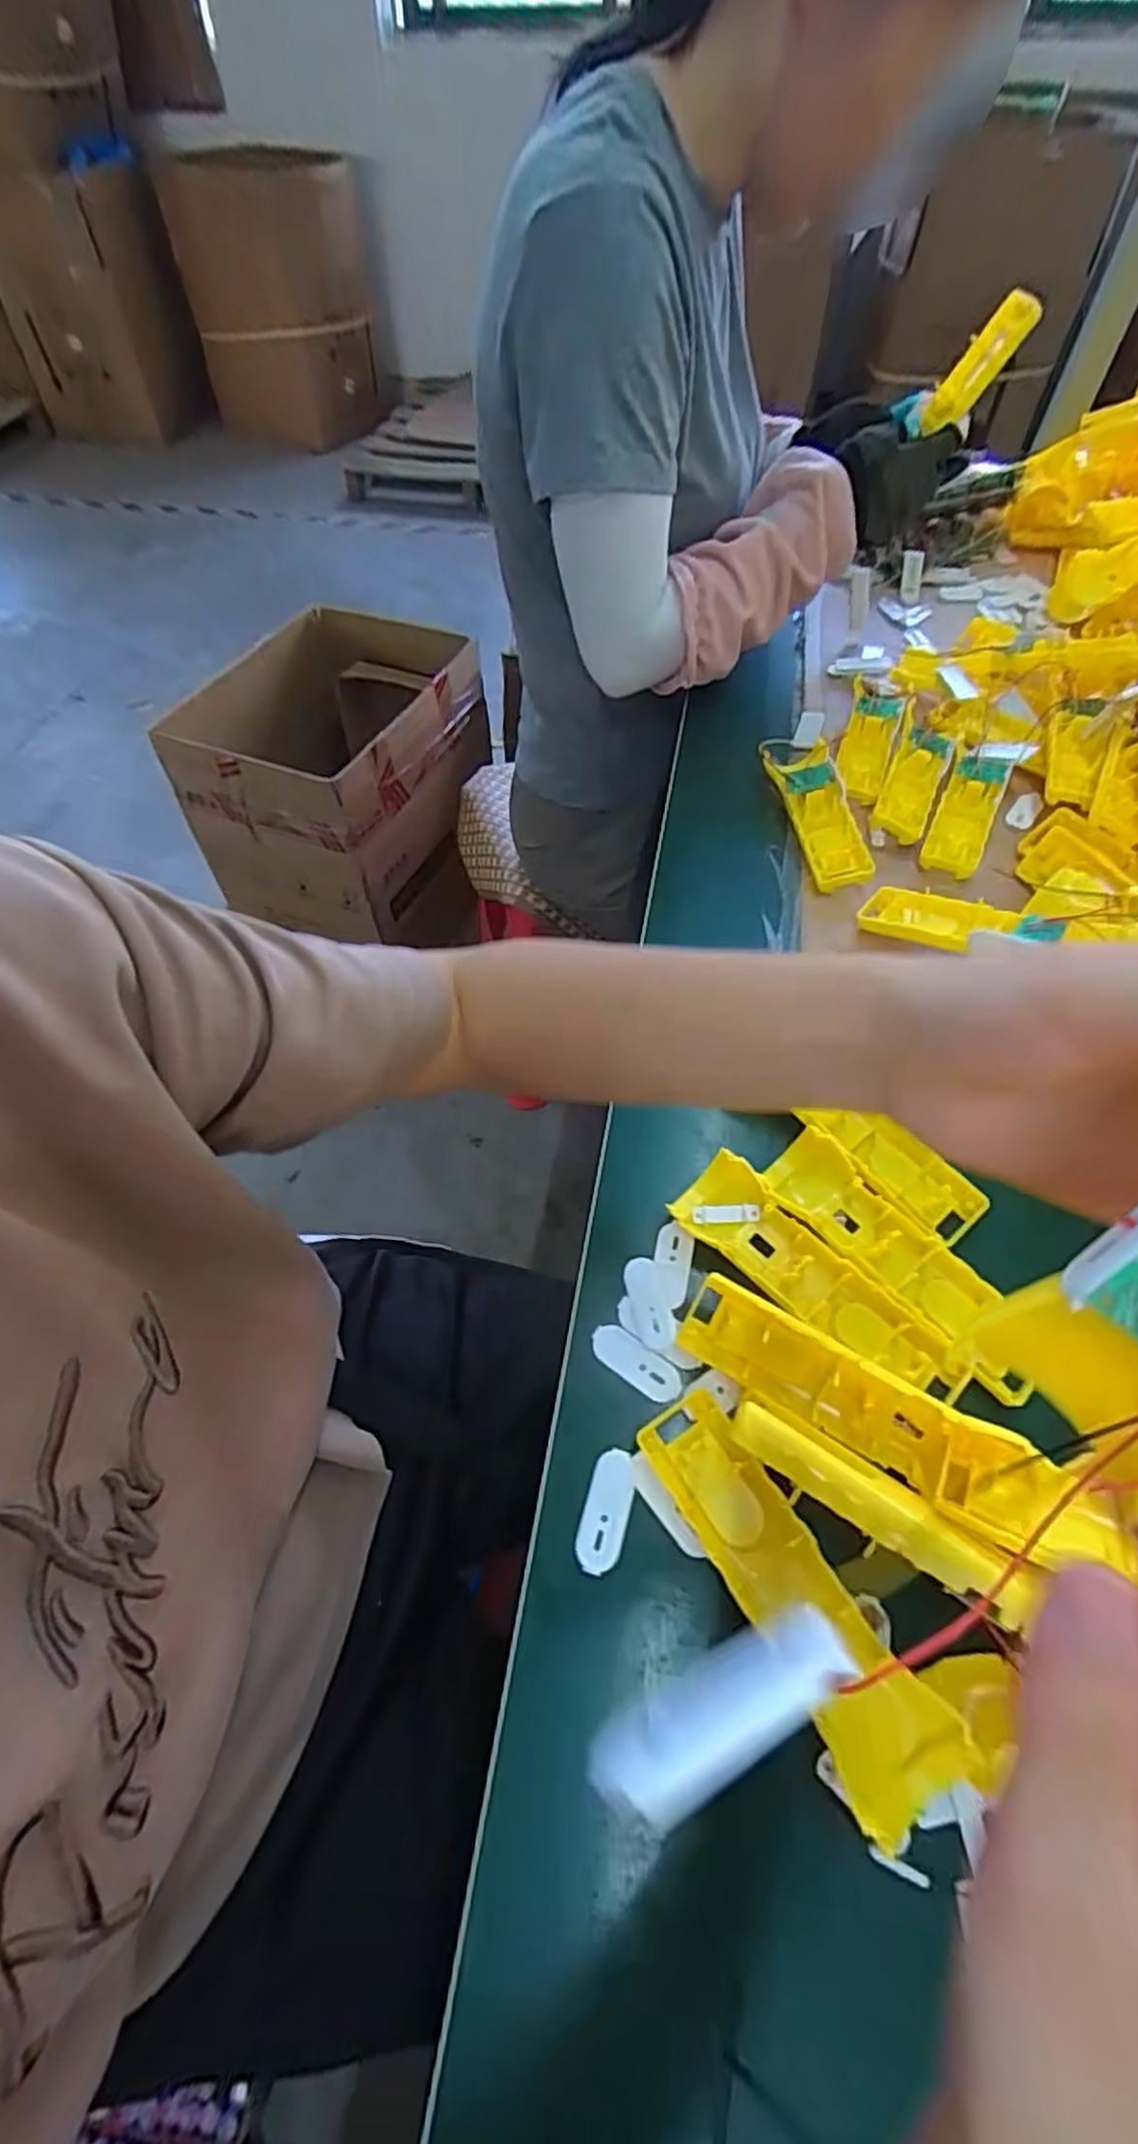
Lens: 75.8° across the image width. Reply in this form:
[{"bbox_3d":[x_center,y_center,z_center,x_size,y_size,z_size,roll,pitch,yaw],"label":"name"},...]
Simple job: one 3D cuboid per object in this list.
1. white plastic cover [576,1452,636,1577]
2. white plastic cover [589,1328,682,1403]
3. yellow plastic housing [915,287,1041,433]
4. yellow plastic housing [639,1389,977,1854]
[{"bbox_3d":[0.018,0.204,0.340,0.021,0.004,0.050,15,58,10],"label":"white plastic cover"},{"bbox_3d":[0.035,0.151,0.380,0.051,0.004,0.018,31,62,19],"label":"white plastic cover"},{"bbox_3d":[0.353,-0.610,0.632,0.035,0.099,0.035,31,57,-16],"label":"yellow plastic housing"},{"bbox_3d":[0.092,0.221,0.311,0.050,0.031,0.163,-31,61,-19],"label":"yellow plastic housing"}]

